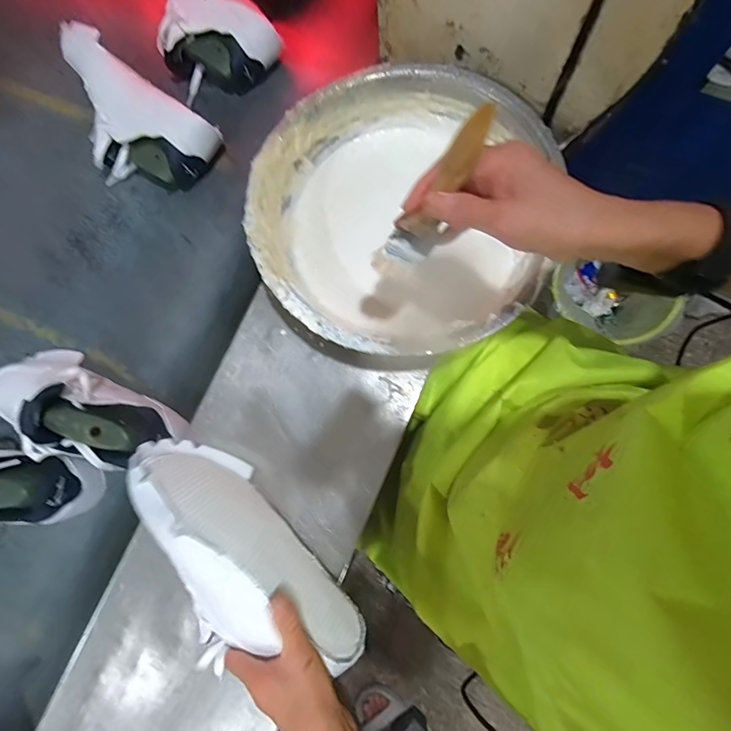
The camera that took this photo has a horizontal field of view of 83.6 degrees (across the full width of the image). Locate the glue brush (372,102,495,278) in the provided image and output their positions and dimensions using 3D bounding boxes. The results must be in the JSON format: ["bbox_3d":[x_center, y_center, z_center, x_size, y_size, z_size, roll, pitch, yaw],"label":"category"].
[{"bbox_3d":[0.052,-0.114,0.298,0.034,0.141,0.008,20,52,-18],"label":"glue brush"}]

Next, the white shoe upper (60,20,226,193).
[{"bbox_3d":[-0.341,-0.345,0.576,0.265,0.092,0.143,35,82,10],"label":"white shoe upper"}]

